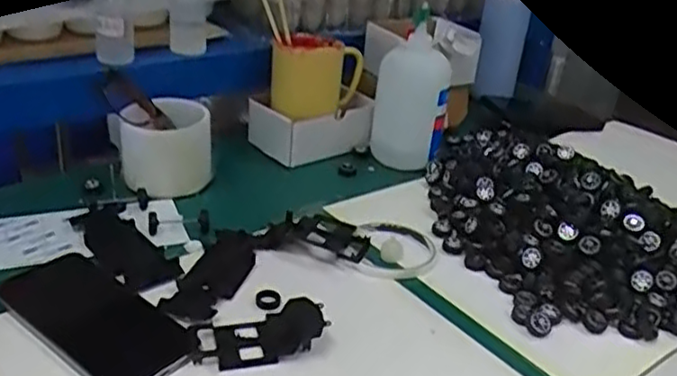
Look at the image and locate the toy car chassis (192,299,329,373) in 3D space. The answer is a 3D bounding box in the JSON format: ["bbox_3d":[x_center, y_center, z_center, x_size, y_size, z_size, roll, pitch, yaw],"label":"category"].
[{"bbox_3d":[-0.058,0.106,0.506,0.095,0.017,0.050,-9,30,-23],"label":"toy car chassis"}]

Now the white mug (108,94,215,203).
[{"bbox_3d":[-0.176,-0.042,0.700,0.096,0.077,0.080,-5,29,-17],"label":"white mug"}]

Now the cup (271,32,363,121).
[{"bbox_3d":[-0.025,-0.130,0.796,0.099,0.073,0.110,5,28,1],"label":"cup"}]

